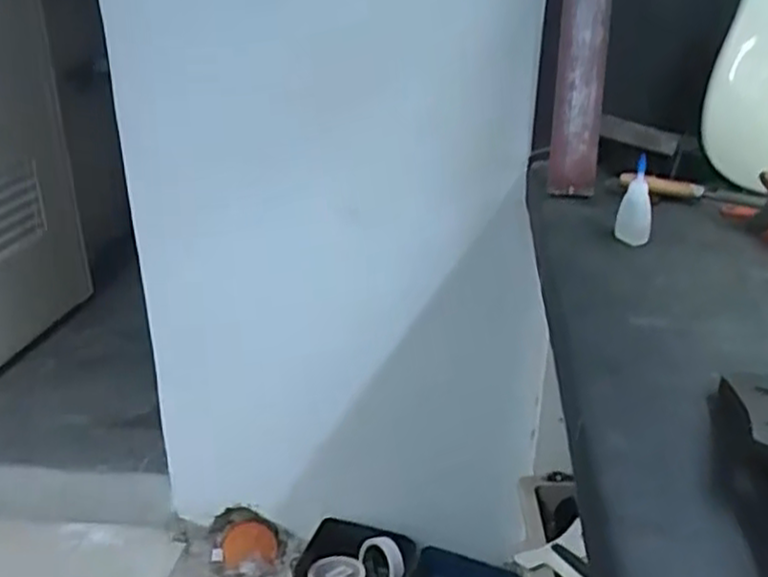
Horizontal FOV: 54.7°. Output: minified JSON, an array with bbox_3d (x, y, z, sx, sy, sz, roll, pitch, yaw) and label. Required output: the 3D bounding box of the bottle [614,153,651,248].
[{"bbox_3d":[0.246,-0.085,0.725,0.030,0.080,0.026,14,30,28],"label":"bottle"}]

